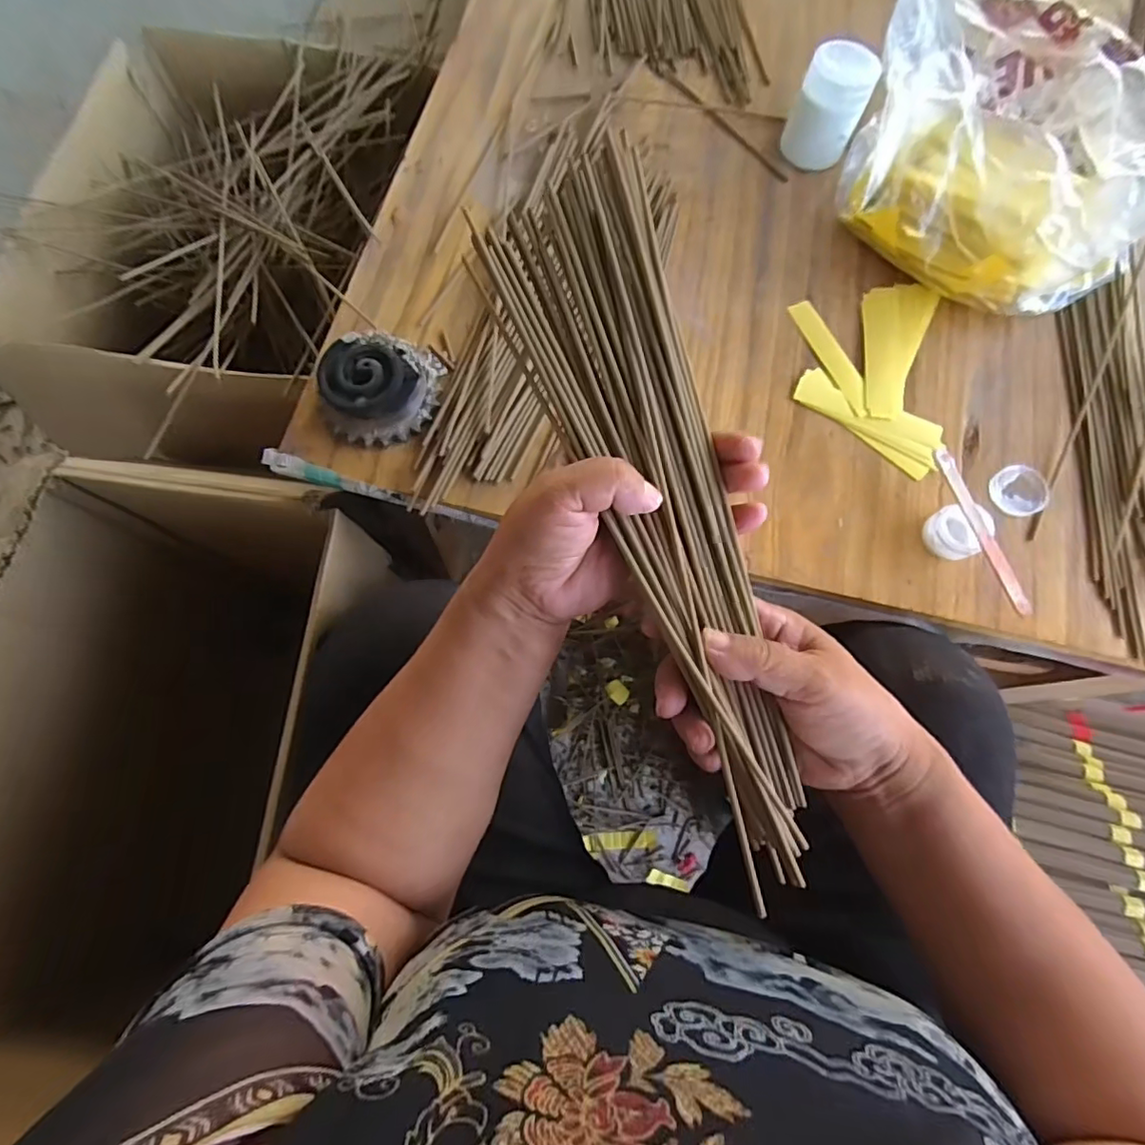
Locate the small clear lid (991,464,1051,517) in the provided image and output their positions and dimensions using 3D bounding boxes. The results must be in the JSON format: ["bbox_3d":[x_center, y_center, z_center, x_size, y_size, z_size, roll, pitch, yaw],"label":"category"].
[{"bbox_3d":[0.327,-0.060,0.411,0.040,0.008,0.036,1,74,-1],"label":"small clear lid"}]

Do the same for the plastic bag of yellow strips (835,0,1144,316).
[{"bbox_3d":[0.322,-0.342,0.430,0.198,0.139,0.263,3,74,0],"label":"plastic bag of yellow strips"}]

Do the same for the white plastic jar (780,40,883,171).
[{"bbox_3d":[0.213,-0.385,0.471,0.056,0.065,0.055,23,75,6],"label":"white plastic jar"}]

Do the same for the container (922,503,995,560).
[{"bbox_3d":[0.267,-0.028,0.392,0.032,0.028,0.033,0,74,-1],"label":"container"}]

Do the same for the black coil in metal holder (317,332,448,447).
[{"bbox_3d":[-0.140,-0.135,0.408,0.076,0.035,0.077,0,74,-1],"label":"black coil in metal holder"}]

